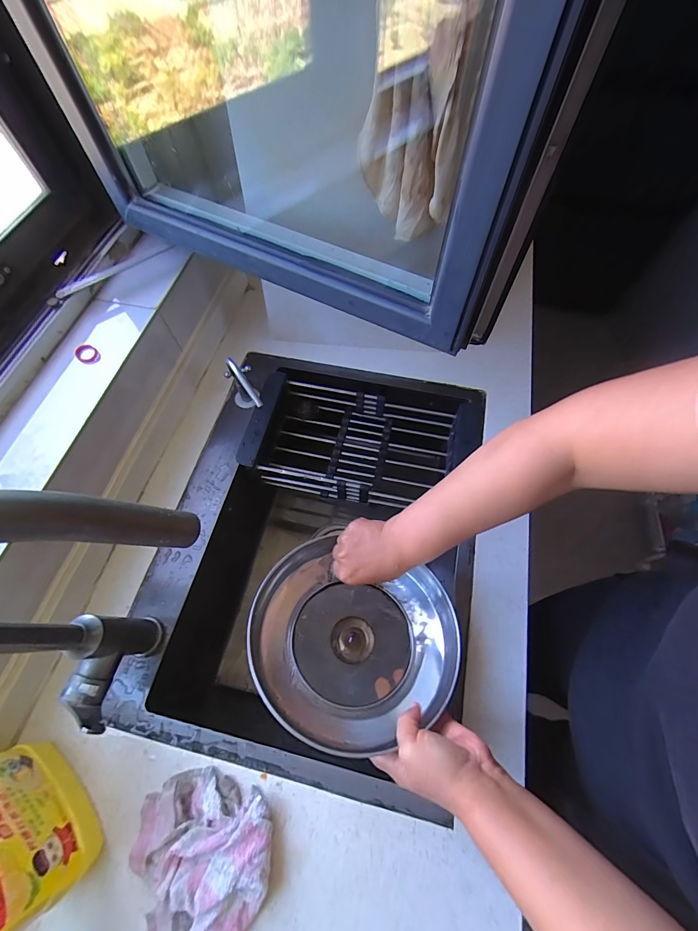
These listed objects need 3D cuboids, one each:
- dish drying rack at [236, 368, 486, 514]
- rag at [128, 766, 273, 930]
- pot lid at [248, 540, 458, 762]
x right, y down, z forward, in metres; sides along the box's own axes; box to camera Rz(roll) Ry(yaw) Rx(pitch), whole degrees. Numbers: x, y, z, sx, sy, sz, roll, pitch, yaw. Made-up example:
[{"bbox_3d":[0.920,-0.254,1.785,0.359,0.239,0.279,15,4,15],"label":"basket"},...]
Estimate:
[{"bbox_3d":[0.019,-0.039,0.655,0.380,0.106,0.193,11,64,6],"label":"dish drying rack"},{"bbox_3d":[-0.150,0.415,0.373,0.154,0.037,0.171,-23,66,-10],"label":"rag"},{"bbox_3d":[0.006,0.206,0.450,0.240,0.068,0.227,0,49,0],"label":"pot lid"}]

